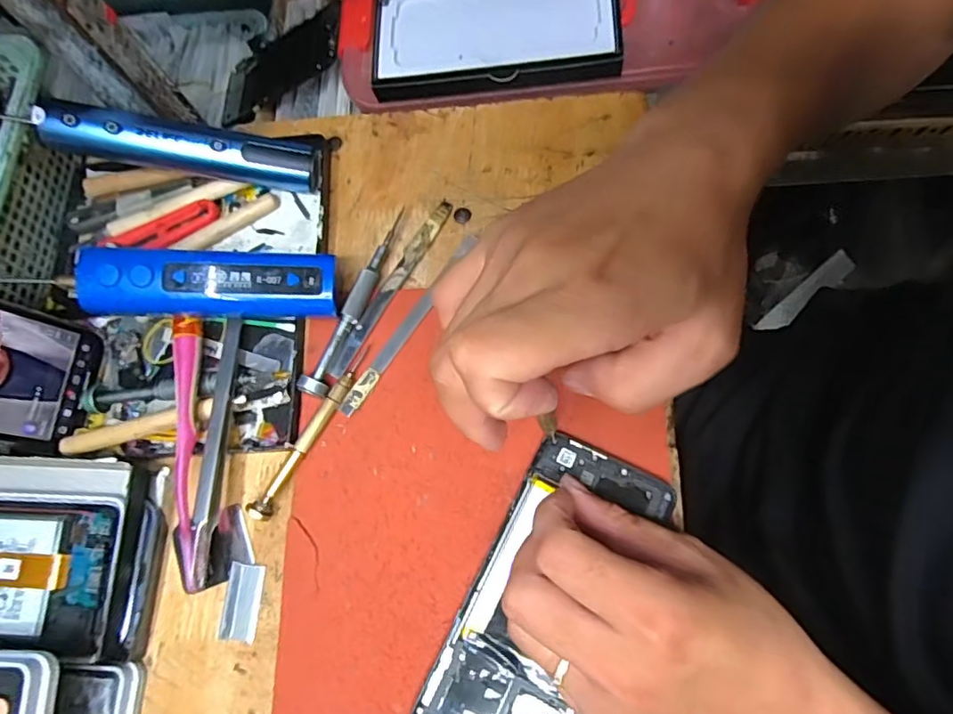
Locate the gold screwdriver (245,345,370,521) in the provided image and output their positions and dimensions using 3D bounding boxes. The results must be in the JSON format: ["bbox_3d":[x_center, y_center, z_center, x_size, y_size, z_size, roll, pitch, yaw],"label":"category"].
[{"bbox_3d":[-0.093,0.041,0.323,0.014,0.012,0.110,28,75,10],"label":"gold screwdriver"}]

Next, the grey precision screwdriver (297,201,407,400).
[{"bbox_3d":[-0.072,-0.034,0.341,0.014,0.014,0.123,18,73,8],"label":"grey precision screwdriver"}]

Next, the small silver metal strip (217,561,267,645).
[{"bbox_3d":[-0.127,0.132,0.309,0.021,0.004,0.039,4,72,3],"label":"small silver metal strip"}]

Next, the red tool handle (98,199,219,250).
[{"bbox_3d":[-0.208,-0.082,0.378,0.078,0.007,0.026,-23,72,-6],"label":"red tool handle"}]

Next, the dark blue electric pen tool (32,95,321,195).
[{"bbox_3d":[-0.179,-0.131,0.355,0.156,0.022,0.029,7,71,-14],"label":"dark blue electric pen tool"}]

